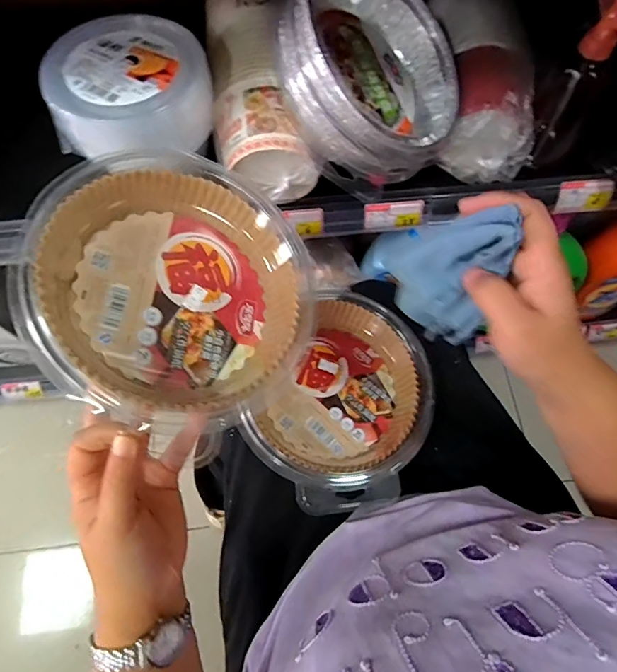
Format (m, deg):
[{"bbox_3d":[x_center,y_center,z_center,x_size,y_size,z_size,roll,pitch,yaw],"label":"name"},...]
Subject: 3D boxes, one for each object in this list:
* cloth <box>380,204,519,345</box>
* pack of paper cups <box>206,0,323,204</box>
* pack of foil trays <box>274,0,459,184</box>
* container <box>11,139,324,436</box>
[{"bbox_3d":[0.094,-0.042,0.307,0.072,0.102,0.044,16,69,4],"label":"cloth"},{"bbox_3d":[-0.063,-0.296,0.495,0.100,0.100,0.292,-9,70,-6],"label":"pack of paper cups"},{"bbox_3d":[0.053,-0.251,0.436,0.187,0.087,0.192,32,64,-25],"label":"pack of foil trays"},{"bbox_3d":[-0.099,-0.037,0.345,0.216,0.055,0.216,9,71,-28],"label":"container"}]

